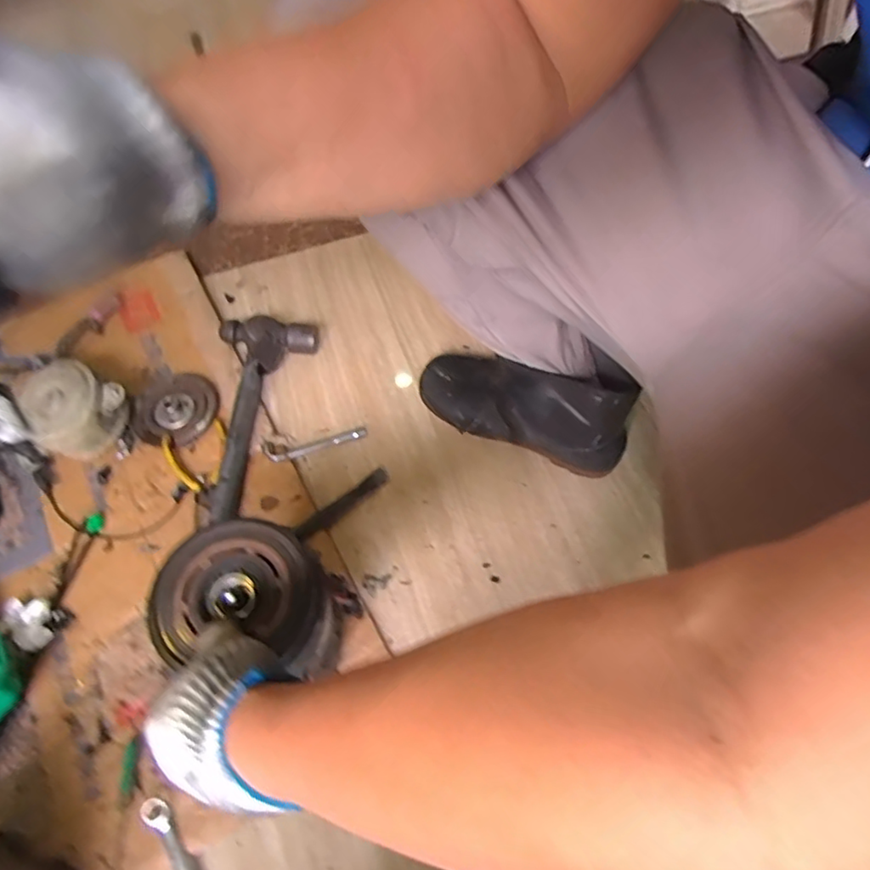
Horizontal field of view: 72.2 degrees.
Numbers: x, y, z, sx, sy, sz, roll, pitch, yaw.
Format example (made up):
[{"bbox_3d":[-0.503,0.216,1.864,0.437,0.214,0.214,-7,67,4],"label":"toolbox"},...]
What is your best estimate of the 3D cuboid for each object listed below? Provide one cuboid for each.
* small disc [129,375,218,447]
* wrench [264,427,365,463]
[{"bbox_3d":[-0.305,-0.034,0.703,0.091,0.022,0.094,-1,60,2],"label":"small disc"},{"bbox_3d":[-0.137,0.012,0.685,0.116,0.015,0.029,-10,60,-3],"label":"wrench"}]

